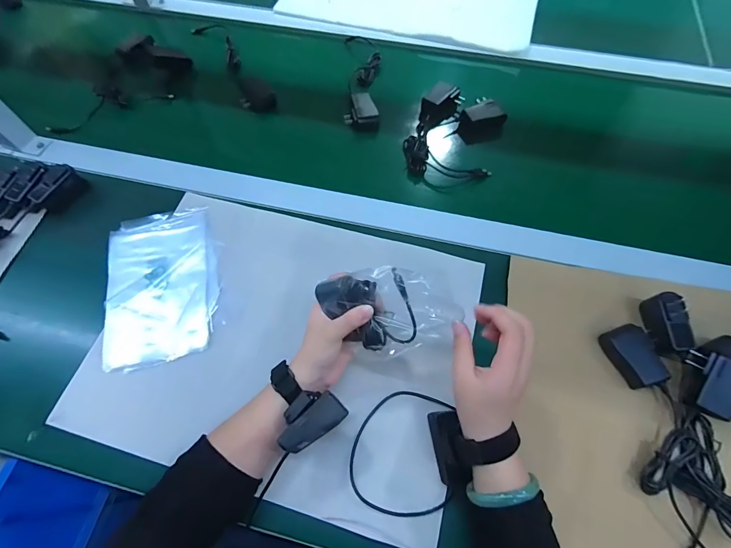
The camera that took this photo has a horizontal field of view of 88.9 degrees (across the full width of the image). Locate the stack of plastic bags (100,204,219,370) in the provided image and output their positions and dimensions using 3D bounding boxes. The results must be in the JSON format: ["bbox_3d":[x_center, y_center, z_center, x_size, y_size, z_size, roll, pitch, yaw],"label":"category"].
[{"bbox_3d":[-0.285,0.008,0.524,0.146,0.013,0.230,-13,64,-6],"label":"stack of plastic bags"}]

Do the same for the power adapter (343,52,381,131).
[{"bbox_3d":[-0.004,-0.347,0.704,0.068,0.058,0.193,2,63,1],"label":"power adapter"}]

